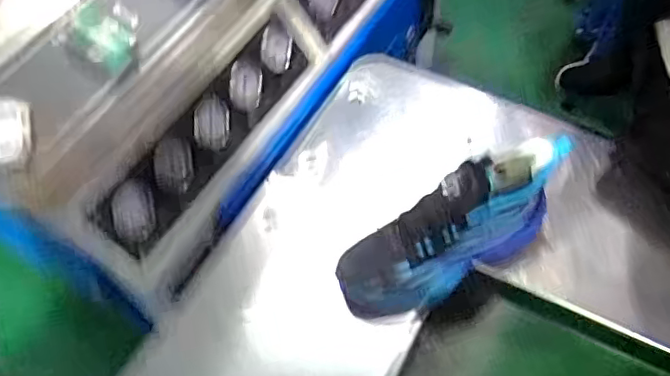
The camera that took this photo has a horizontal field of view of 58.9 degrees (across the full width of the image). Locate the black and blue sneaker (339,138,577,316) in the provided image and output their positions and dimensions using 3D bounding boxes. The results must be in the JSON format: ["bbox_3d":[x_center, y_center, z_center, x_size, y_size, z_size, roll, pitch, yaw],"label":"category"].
[{"bbox_3d":[0.126,0.037,0.616,0.261,0.129,0.092,-26,63,-13],"label":"black and blue sneaker"}]

